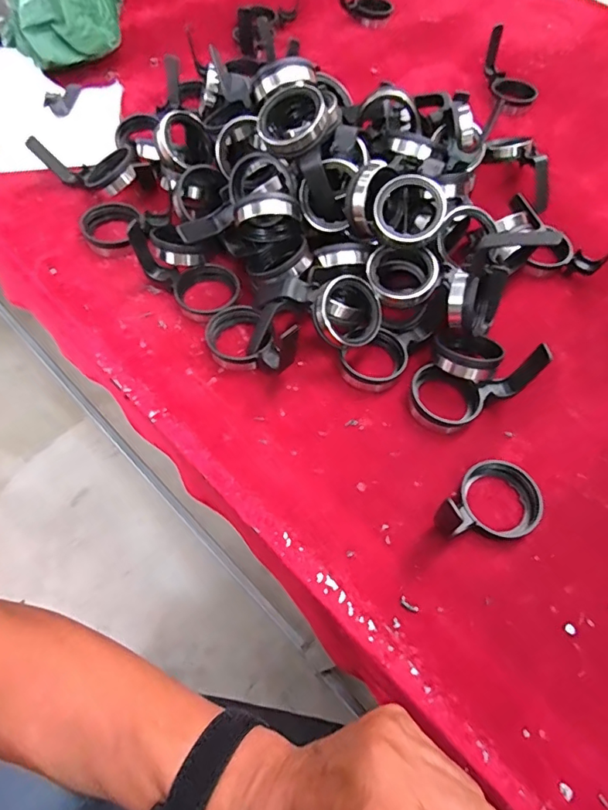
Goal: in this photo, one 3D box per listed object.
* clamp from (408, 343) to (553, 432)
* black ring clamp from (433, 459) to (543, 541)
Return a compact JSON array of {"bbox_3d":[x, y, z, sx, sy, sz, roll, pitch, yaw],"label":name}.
[{"bbox_3d":[0.162,-0.028,0.489,0.112,0.084,0.071,-24,63,-16],"label":"clamp"},{"bbox_3d":[0.164,0.085,0.449,0.092,0.026,0.068,-7,62,-7],"label":"black ring clamp"}]

